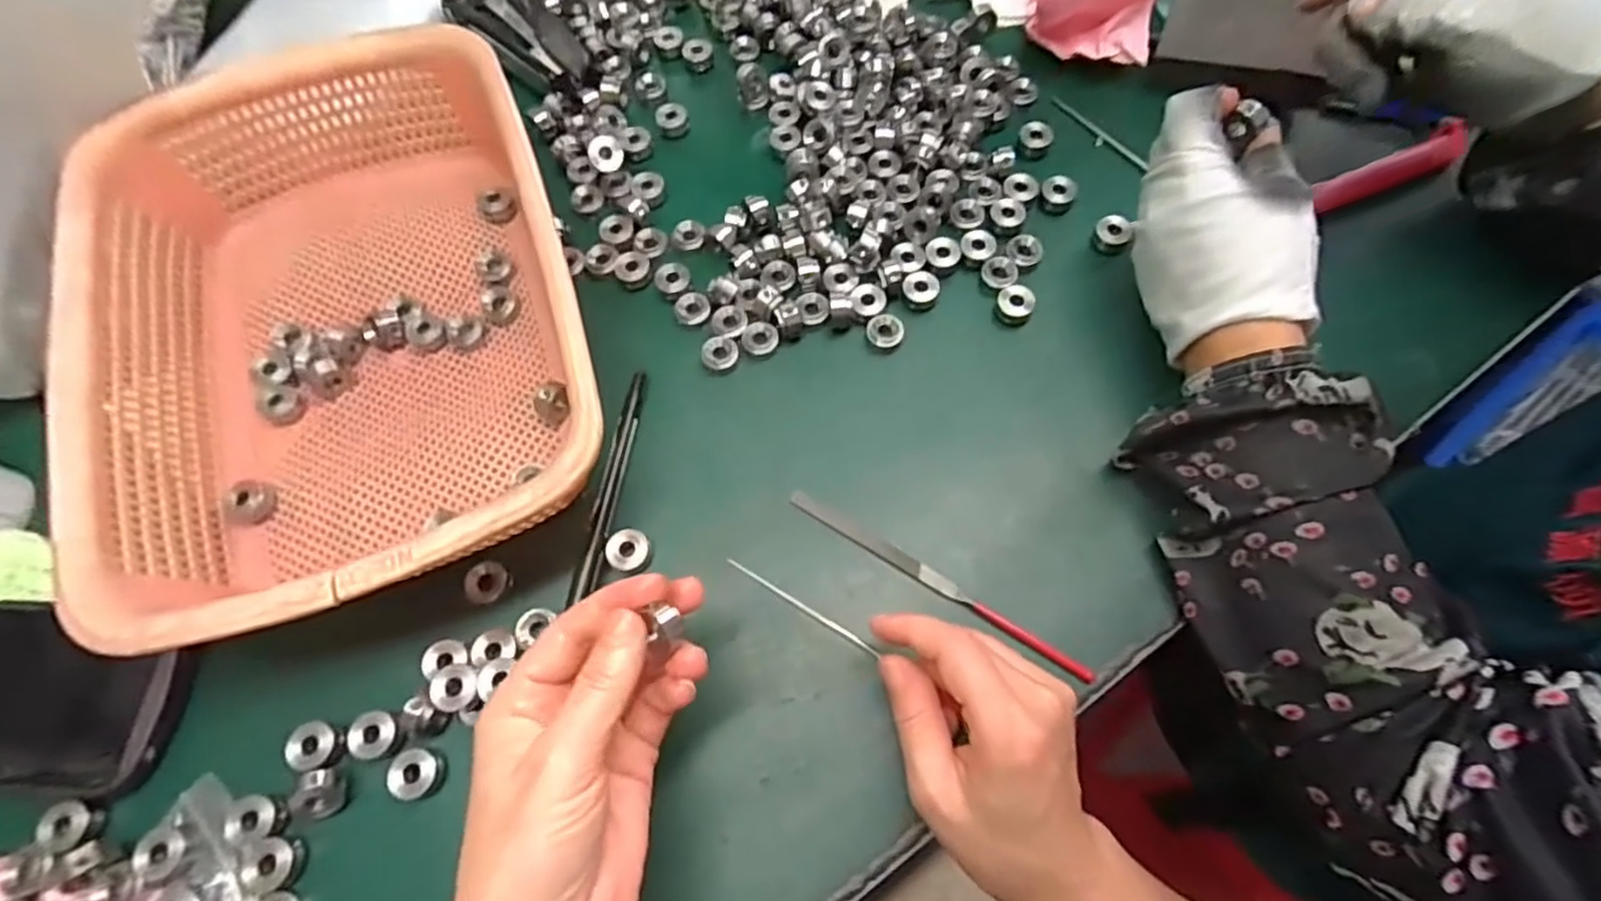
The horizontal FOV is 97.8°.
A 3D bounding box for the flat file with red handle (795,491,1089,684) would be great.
[{"bbox_3d":[0.062,0.060,0.324,0.154,0.006,0.008,32,72,14],"label":"flat file with red handle"}]

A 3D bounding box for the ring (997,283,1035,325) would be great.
[{"bbox_3d":[0.115,-0.078,0.374,0.019,0.009,0.021,25,70,11],"label":"ring"}]

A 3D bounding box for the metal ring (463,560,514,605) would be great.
[{"bbox_3d":[-0.148,0.063,0.330,0.019,0.010,0.020,41,80,-8],"label":"metal ring"}]

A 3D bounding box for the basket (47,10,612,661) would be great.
[{"bbox_3d":[-0.221,-0.065,0.344,0.218,0.076,0.300,-19,68,-6],"label":"basket"}]

